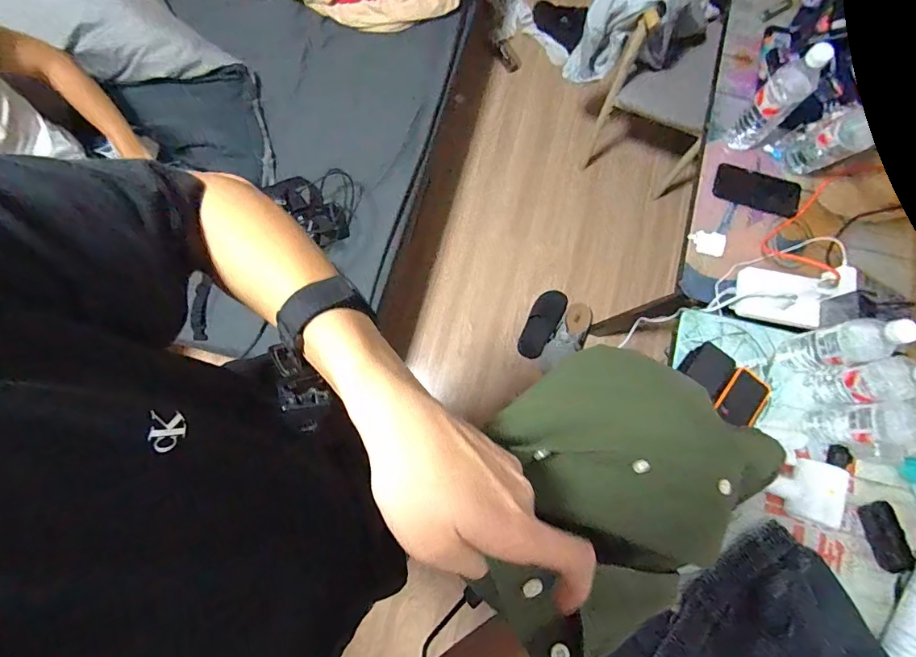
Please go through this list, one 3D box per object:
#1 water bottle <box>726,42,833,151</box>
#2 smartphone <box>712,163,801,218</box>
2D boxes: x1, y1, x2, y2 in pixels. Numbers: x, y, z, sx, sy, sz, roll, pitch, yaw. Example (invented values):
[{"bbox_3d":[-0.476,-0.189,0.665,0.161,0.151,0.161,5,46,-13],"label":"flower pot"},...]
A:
[{"bbox_3d":[0.573,-0.410,0.809,0.060,0.221,0.065,0,78,0],"label":"water bottle"},{"bbox_3d":[0.592,-0.274,0.893,0.161,0.009,0.078,19,79,4],"label":"smartphone"}]

